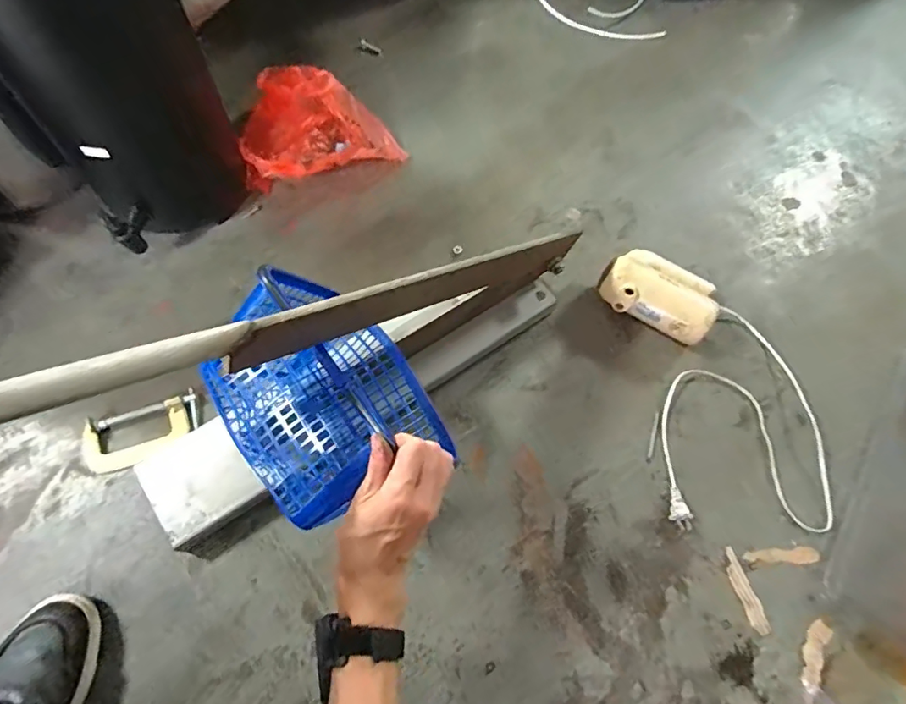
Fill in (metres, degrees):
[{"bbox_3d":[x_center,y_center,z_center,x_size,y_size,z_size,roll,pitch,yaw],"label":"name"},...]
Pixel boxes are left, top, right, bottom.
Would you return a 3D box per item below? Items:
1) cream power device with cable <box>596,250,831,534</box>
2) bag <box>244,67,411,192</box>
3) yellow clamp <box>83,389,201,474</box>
[{"bbox_3d":[0.388,0.034,0.721,0.266,0.071,0.441,-9,66,-7],"label":"cream power device with cable"},{"bbox_3d":[-0.231,-0.386,0.863,0.261,0.101,0.181,-15,67,-10],"label":"bag"},{"bbox_3d":[-0.406,0.105,0.660,0.146,0.016,0.070,-25,69,-14],"label":"yellow clamp"}]

